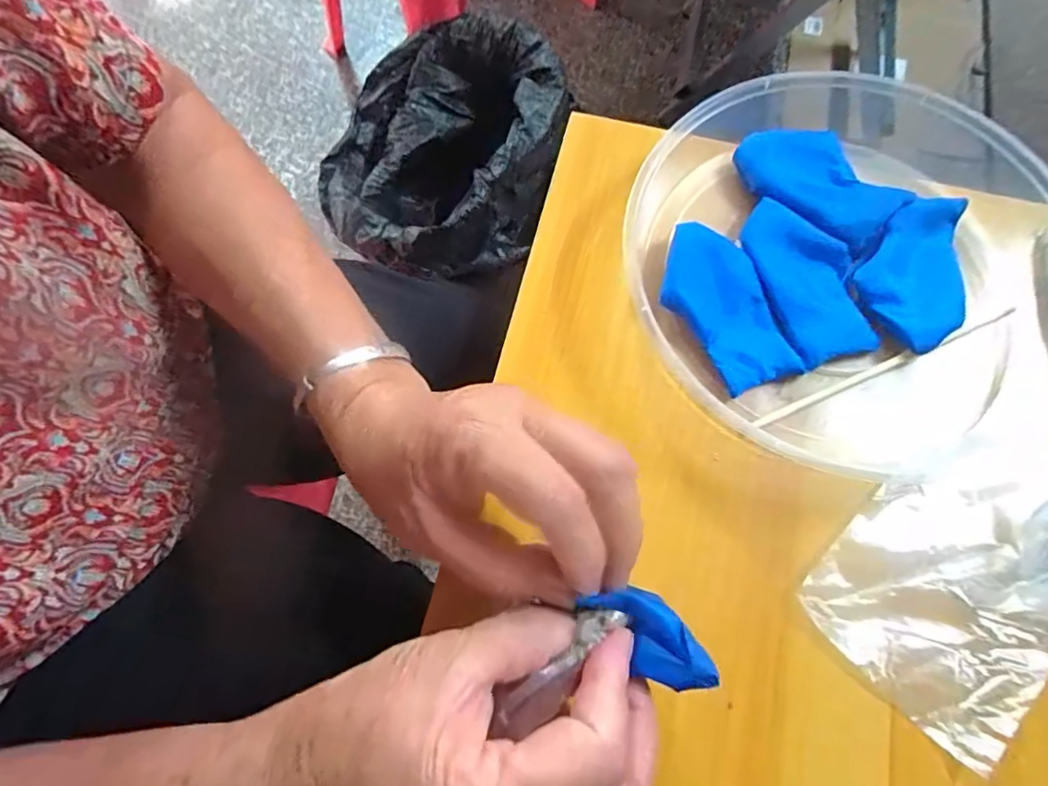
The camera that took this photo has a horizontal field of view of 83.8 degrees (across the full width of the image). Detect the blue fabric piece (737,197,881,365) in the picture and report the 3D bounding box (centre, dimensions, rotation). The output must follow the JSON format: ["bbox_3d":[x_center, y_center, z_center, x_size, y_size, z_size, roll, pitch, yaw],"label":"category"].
[{"bbox_3d":[0.158,-0.065,0.322,0.053,0.007,0.097,-16,71,-6],"label":"blue fabric piece"}]

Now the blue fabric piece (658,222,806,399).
[{"bbox_3d":[0.105,-0.048,0.314,0.054,0.011,0.096,-18,71,-7],"label":"blue fabric piece"}]

